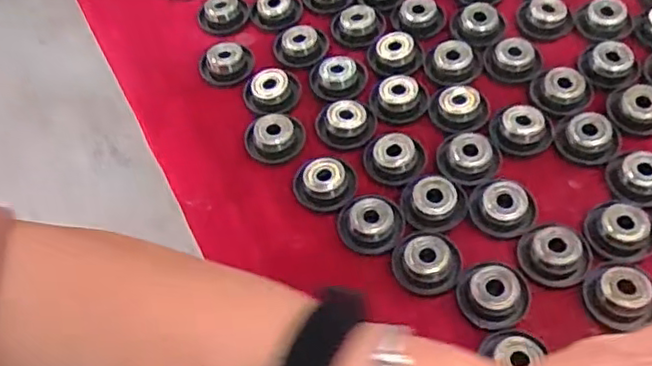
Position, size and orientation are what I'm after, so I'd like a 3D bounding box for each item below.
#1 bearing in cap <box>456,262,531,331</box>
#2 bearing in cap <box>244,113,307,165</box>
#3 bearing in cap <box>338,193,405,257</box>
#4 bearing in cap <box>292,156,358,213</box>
[{"bbox_3d":[0.077,0.049,0.307,0.031,0.012,0.030,-2,55,4],"label":"bearing in cap"},{"bbox_3d":[-0.028,-0.026,0.369,0.033,0.011,0.027,-11,55,-2],"label":"bearing in cap"},{"bbox_3d":[0.023,0.019,0.333,0.033,0.007,0.032,-2,55,4],"label":"bearing in cap"},{"bbox_3d":[-0.001,0.000,0.350,0.033,0.010,0.029,-1,55,5],"label":"bearing in cap"}]

